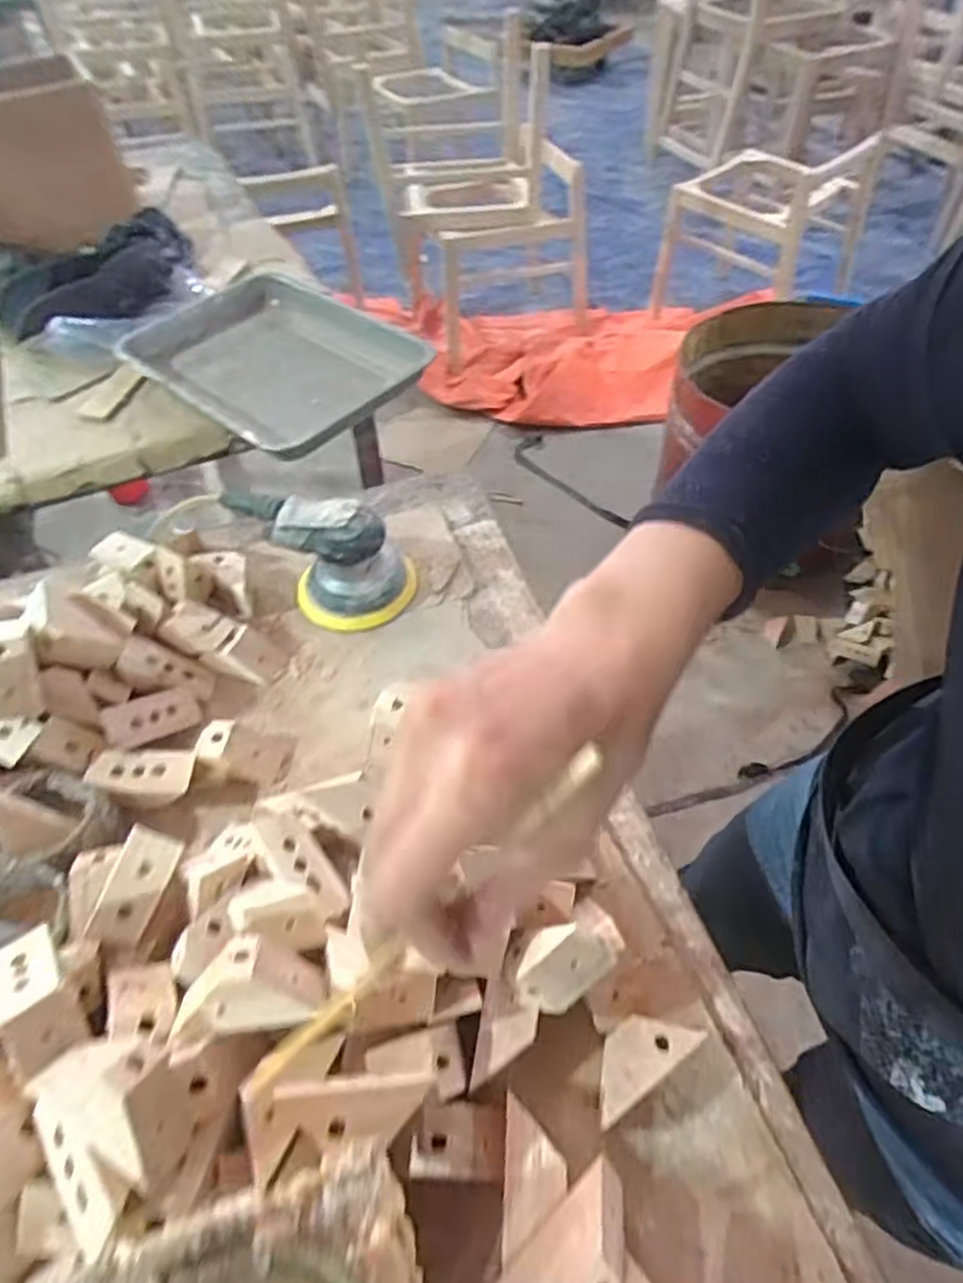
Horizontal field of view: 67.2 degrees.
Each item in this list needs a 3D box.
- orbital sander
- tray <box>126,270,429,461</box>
[{"bbox_3d":[-0.166,-0.104,0.724,0.214,0.097,0.103,31,59,25],"label":"orbital sander"},{"bbox_3d":[-0.289,-0.397,1.037,0.411,0.056,0.293,35,61,27],"label":"tray"}]

